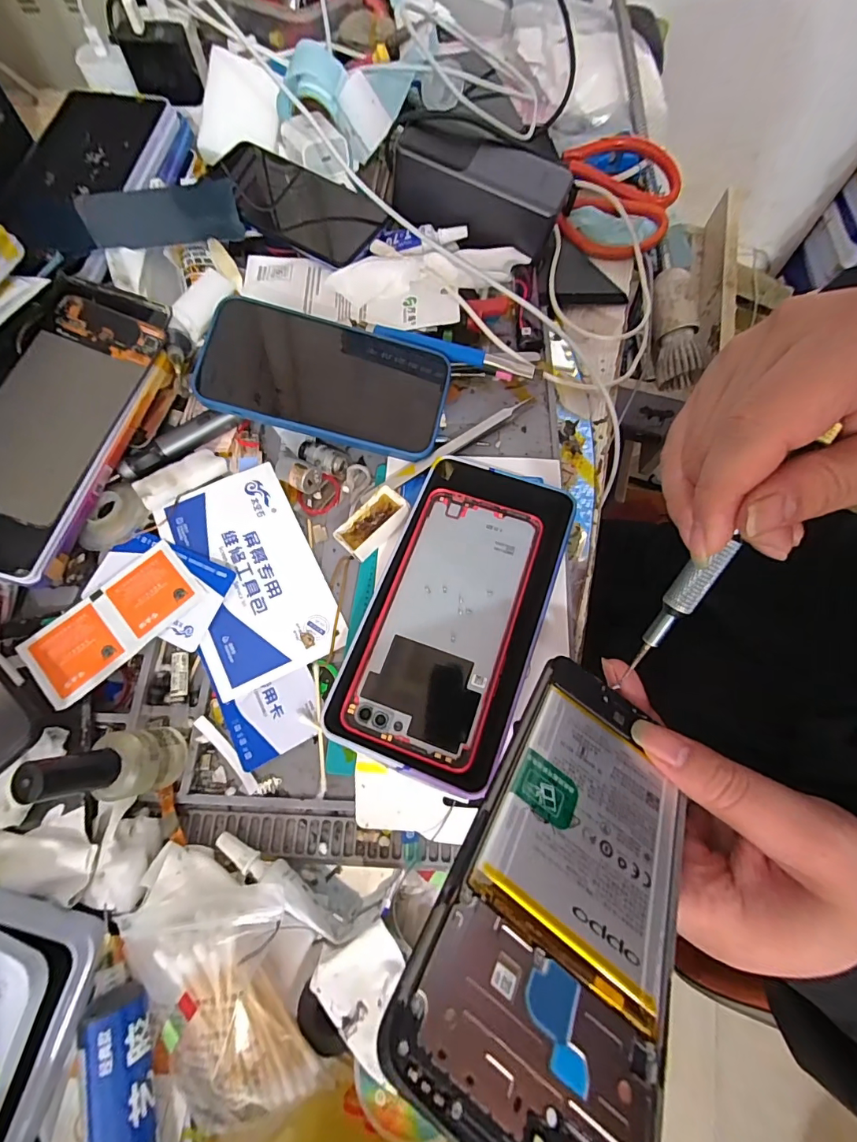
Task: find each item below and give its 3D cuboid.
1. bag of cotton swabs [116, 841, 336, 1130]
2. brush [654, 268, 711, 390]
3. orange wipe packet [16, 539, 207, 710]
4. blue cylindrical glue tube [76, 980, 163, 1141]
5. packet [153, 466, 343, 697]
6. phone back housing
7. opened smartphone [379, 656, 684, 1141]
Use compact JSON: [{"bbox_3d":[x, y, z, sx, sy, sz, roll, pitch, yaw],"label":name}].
[{"bbox_3d":[-0.087,0.177,0.205,0.060,0.038,0.119,-40,74,-13],"label":"bag of cotton swabs"},{"bbox_3d":[0.225,-0.221,0.407,0.031,0.025,0.103,-4,89,-1],"label":"brush"},{"bbox_3d":[-0.187,0.029,0.268,0.100,0.004,0.050,-41,75,-13],"label":"orange wipe packet"},{"bbox_3d":[-0.118,0.227,0.178,0.019,0.024,0.101,-19,71,-6],"label":"blue cylindrical glue tube"},{"bbox_3d":[-0.114,0.000,0.285,0.080,0.005,0.137,-25,76,-14],"label":"packet"},{"bbox_3d":[0.017,0.021,0.268,0.099,0.013,0.186,20,71,8],"label":"phone back housing"},{"bbox_3d":[0.051,0.095,0.151,0.071,0.004,0.148,35,42,8],"label":"opened smartphone"}]

